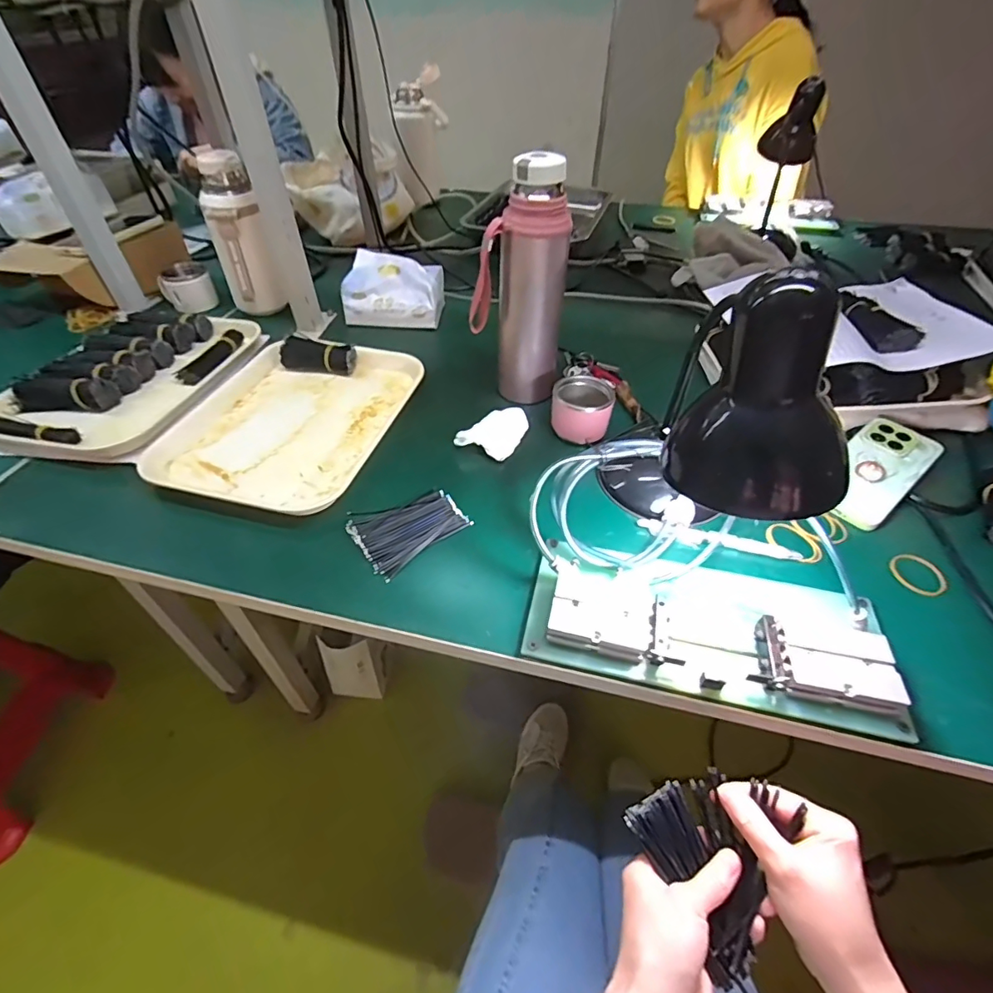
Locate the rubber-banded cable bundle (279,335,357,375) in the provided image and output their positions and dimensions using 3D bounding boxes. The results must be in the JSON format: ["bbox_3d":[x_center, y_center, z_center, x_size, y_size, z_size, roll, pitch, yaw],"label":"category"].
[{"bbox_3d":[-0.239,-0.191,0.673,0.101,0.028,0.040,5,46,6],"label":"rubber-banded cable bundle"}]

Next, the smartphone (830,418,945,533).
[{"bbox_3d":[0.401,-0.029,0.525,0.156,0.013,0.074,-36,54,-19],"label":"smartphone"}]

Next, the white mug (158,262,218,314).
[{"bbox_3d":[-0.495,-0.335,0.797,0.075,0.056,0.057,-23,50,-21],"label":"white mug"}]

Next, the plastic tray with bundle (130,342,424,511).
[{"bbox_3d":[-0.246,-0.096,0.596,0.244,0.026,0.283,9,47,9],"label":"plastic tray with bundle"}]

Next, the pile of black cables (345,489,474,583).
[{"bbox_3d":[-0.087,0.027,0.487,0.104,0.012,0.086,-28,52,-24],"label":"pile of black cables"}]

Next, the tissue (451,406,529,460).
[{"bbox_3d":[-0.001,-0.076,0.579,0.057,0.025,0.082,22,50,20],"label":"tissue"}]

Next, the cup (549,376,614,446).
[{"bbox_3d":[0.099,-0.104,0.577,0.070,0.048,0.062,6,46,6],"label":"cup"}]

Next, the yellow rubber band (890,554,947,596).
[{"bbox_3d":[0.390,0.071,0.456,0.045,0.004,0.045,0,48,0],"label":"yellow rubber band"}]

